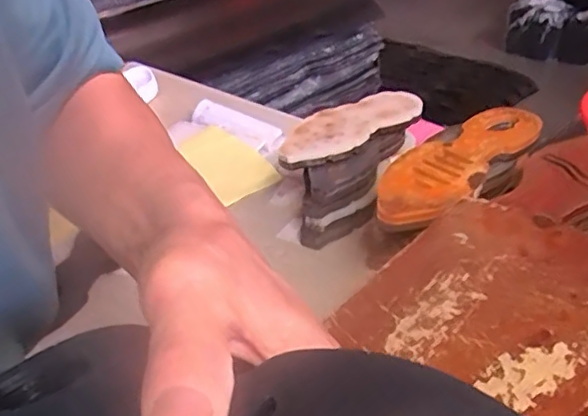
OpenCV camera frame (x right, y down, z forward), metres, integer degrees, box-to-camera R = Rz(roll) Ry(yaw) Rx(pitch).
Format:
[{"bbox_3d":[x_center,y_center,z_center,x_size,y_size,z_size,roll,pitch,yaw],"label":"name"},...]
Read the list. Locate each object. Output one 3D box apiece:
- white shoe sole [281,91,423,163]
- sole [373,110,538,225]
[{"bbox_3d":[0.073,-0.121,0.843,0.236,0.016,0.102,-27,42,-28],"label":"white shoe sole"},{"bbox_3d":[0.193,-0.056,0.706,0.092,0.023,0.295,26,46,34],"label":"sole"}]

